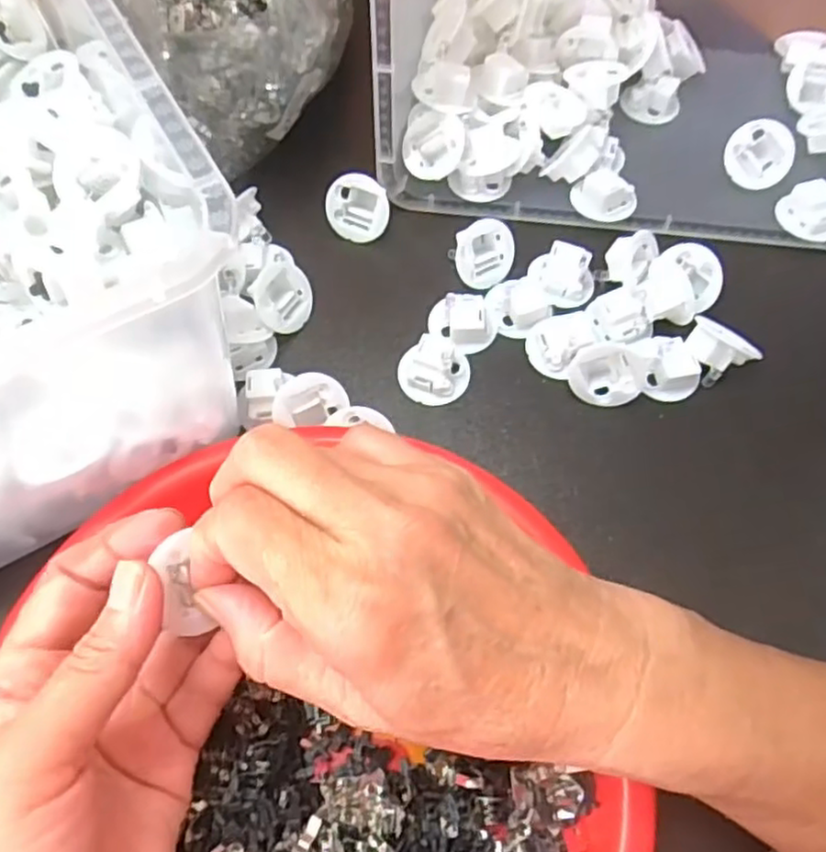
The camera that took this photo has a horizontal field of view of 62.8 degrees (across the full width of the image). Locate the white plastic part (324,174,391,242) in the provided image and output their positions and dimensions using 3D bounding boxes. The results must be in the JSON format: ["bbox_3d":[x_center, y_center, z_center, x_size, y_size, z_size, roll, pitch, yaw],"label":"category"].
[{"bbox_3d":[-0.027,-0.114,0.351,0.031,0.033,0.017,2,28,11],"label":"white plastic part"}]

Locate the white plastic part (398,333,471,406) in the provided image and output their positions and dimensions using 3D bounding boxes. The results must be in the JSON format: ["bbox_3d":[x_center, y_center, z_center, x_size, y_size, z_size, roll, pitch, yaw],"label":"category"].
[{"bbox_3d":[0.010,-0.026,0.310,0.032,0.016,0.028,6,66,2],"label":"white plastic part"}]

